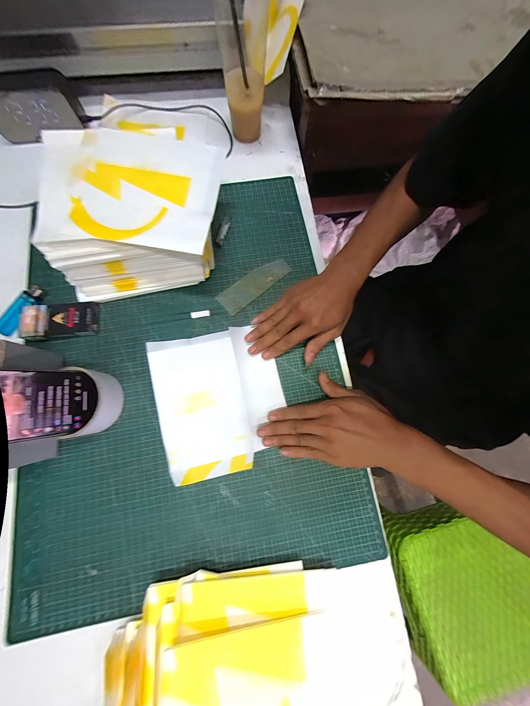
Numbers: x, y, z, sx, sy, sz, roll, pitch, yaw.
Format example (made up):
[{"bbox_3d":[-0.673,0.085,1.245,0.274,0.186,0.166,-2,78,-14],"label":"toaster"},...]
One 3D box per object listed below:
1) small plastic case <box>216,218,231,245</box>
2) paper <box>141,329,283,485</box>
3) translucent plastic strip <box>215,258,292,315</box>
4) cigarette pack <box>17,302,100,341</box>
[{"bbox_3d":[-0.068,-0.200,0.378,0.013,0.005,0.052,14,77,3],"label":"small plastic case"},{"bbox_3d":[-0.060,0.061,0.313,0.164,0.026,0.189,-13,77,-3],"label":"paper"},{"bbox_3d":[-0.017,-0.110,0.364,0.122,0.004,0.042,-39,80,-9],"label":"translucent plastic strip"},{"bbox_3d":[-0.296,-0.047,0.334,0.098,0.022,0.048,-8,77,-2],"label":"cigarette pack"}]

